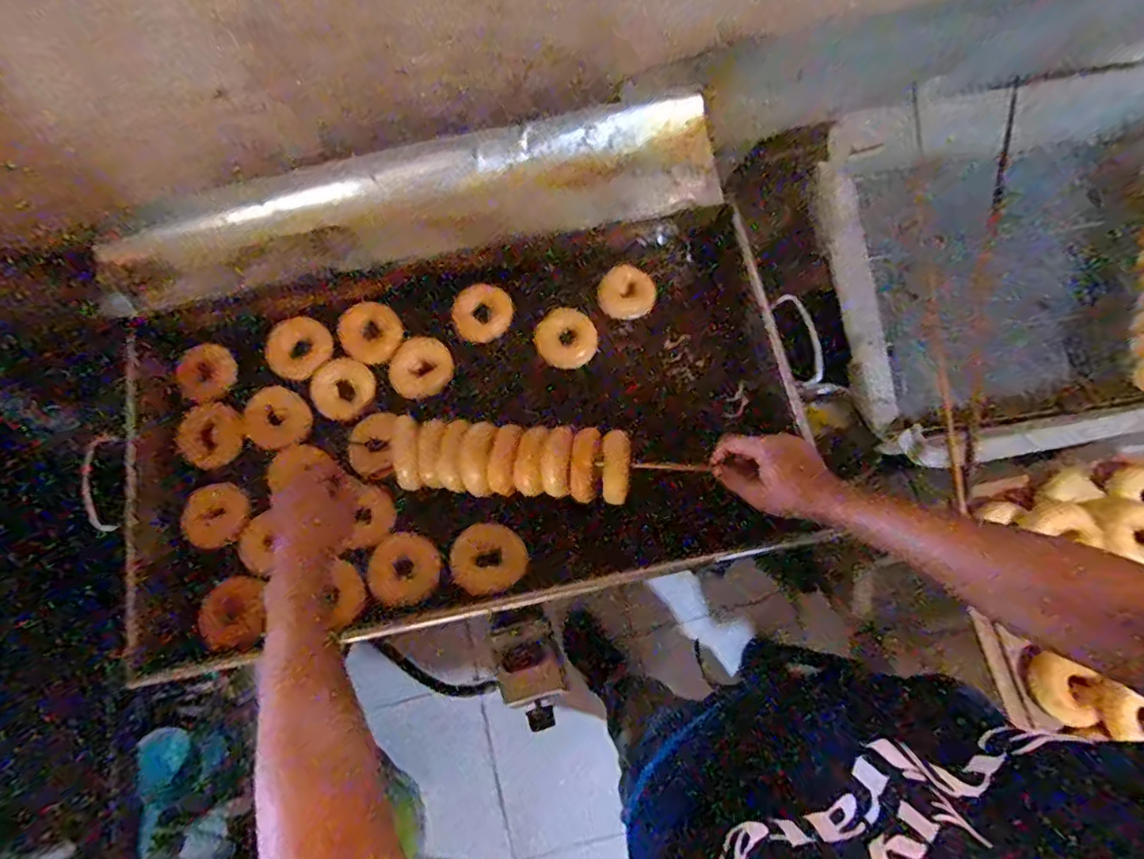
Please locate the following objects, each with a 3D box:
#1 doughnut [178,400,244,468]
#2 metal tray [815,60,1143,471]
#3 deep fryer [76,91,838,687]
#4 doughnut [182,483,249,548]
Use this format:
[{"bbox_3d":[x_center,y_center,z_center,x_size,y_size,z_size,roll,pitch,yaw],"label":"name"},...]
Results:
[{"bbox_3d":[-0.496,0.007,0.835,0.078,0.035,0.085,0,74,0],"label":"doughnut"},{"bbox_3d":[0.692,-0.220,0.856,0.655,0.187,0.480,-8,74,-3],"label":"metal tray"},{"bbox_3d":[-0.136,-0.074,0.812,0.875,0.172,0.599,-12,74,-4],"label":"deep fryer"},{"bbox_3d":[-0.470,0.112,0.801,0.070,0.037,0.083,12,74,3],"label":"doughnut"}]

